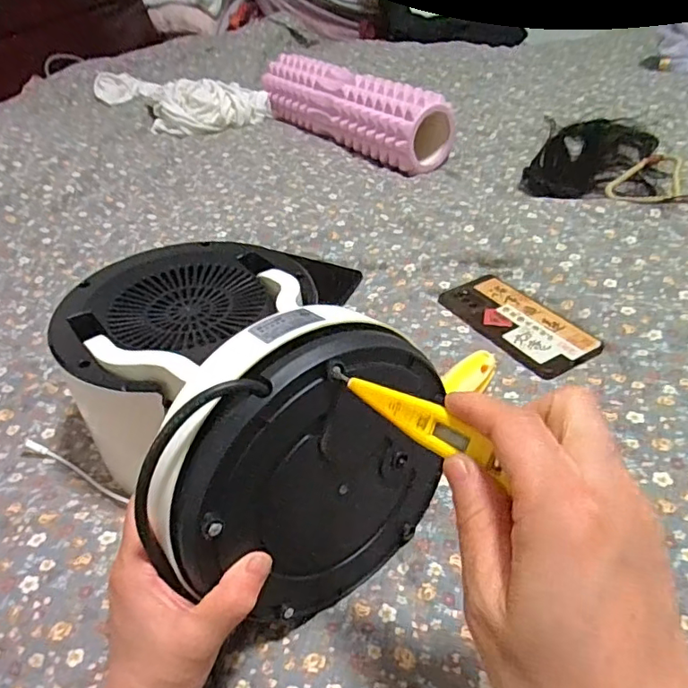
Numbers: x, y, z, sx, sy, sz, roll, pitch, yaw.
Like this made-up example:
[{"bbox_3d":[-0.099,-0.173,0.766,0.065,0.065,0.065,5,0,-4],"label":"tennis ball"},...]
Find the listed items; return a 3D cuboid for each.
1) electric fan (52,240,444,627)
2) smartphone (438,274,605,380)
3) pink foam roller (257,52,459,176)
[{"bbox_3d":[-0.088,0.021,0.411,0.184,0.185,0.305,-27,47,-19],"label":"electric fan"},{"bbox_3d":[0.176,-0.028,0.550,0.080,0.011,0.166,-24,42,-19],"label":"smartphone"},{"bbox_3d":[0.012,-0.444,0.991,0.119,0.103,0.415,-29,44,-24],"label":"pink foam roller"}]

